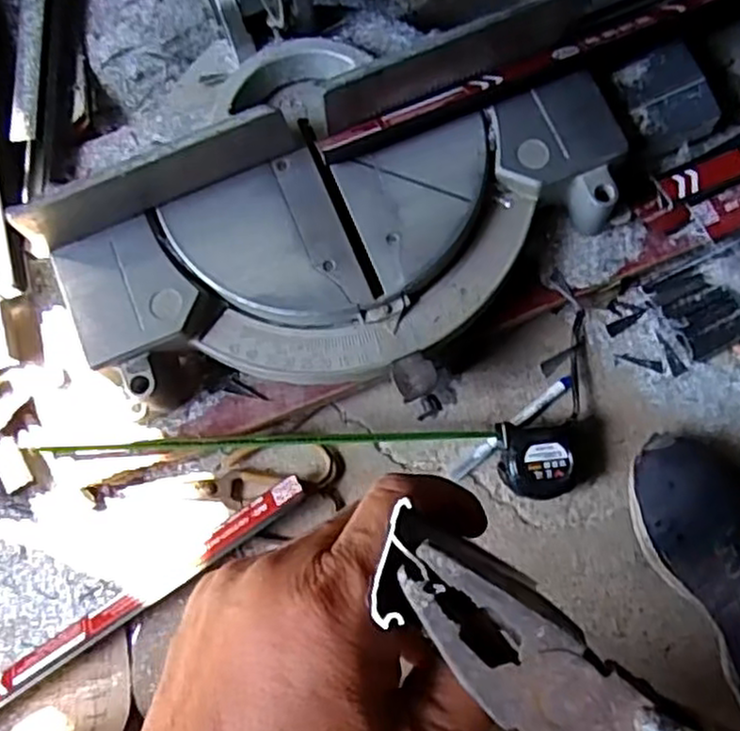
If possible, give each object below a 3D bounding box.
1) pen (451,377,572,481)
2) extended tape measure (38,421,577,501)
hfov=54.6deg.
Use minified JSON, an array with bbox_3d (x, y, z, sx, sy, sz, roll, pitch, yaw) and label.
[{"bbox_3d":[0.129,0.054,0.646,0.136,0.015,0.015,-40,83,-3],"label":"pen"},{"bbox_3d":[-0.052,0.070,0.637,0.465,0.039,0.078,2,83,3],"label":"extended tape measure"}]

